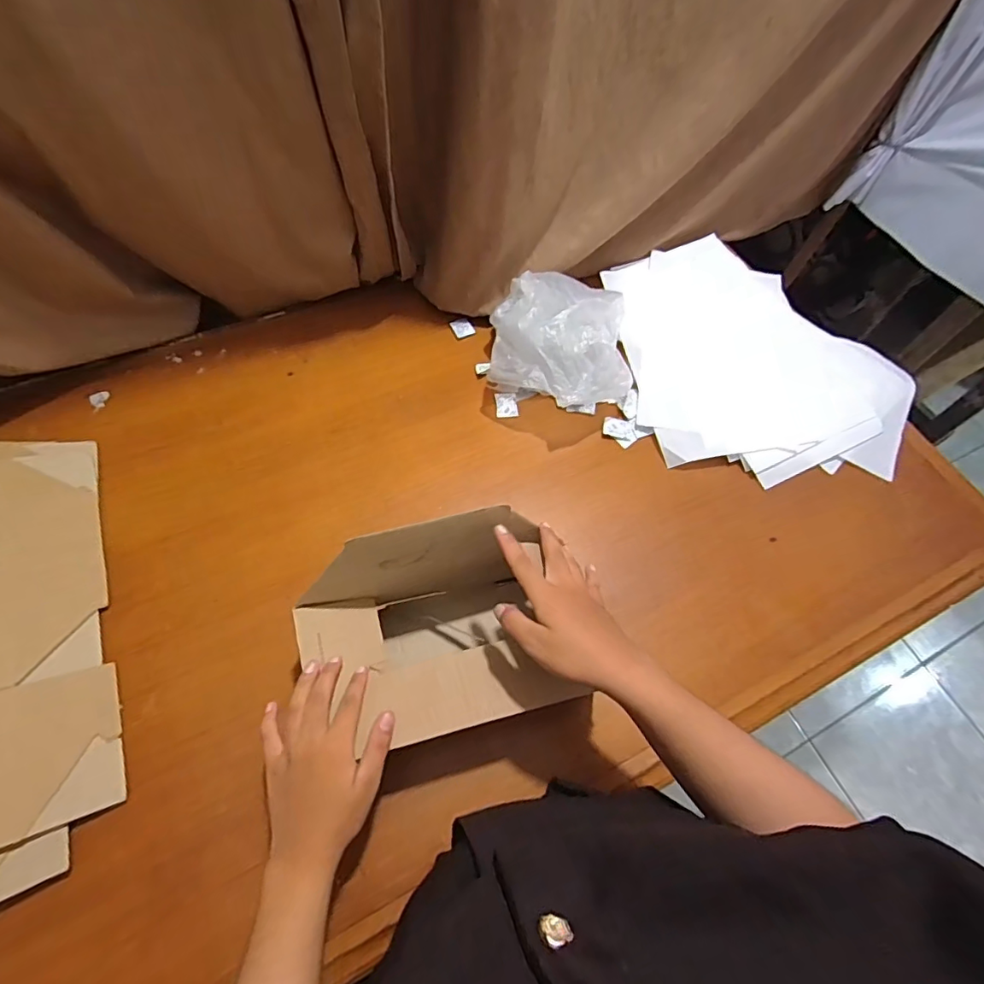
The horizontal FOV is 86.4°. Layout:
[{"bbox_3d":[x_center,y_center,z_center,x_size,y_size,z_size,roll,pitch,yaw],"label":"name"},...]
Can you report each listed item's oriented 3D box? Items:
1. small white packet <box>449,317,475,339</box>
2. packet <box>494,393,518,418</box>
[{"bbox_3d":[-0.045,-0.251,0.797,0.030,0.004,0.032,-25,67,-15],"label":"small white packet"},{"bbox_3d":[0.021,-0.123,0.741,0.030,0.005,0.038,-3,63,-6],"label":"packet"}]

